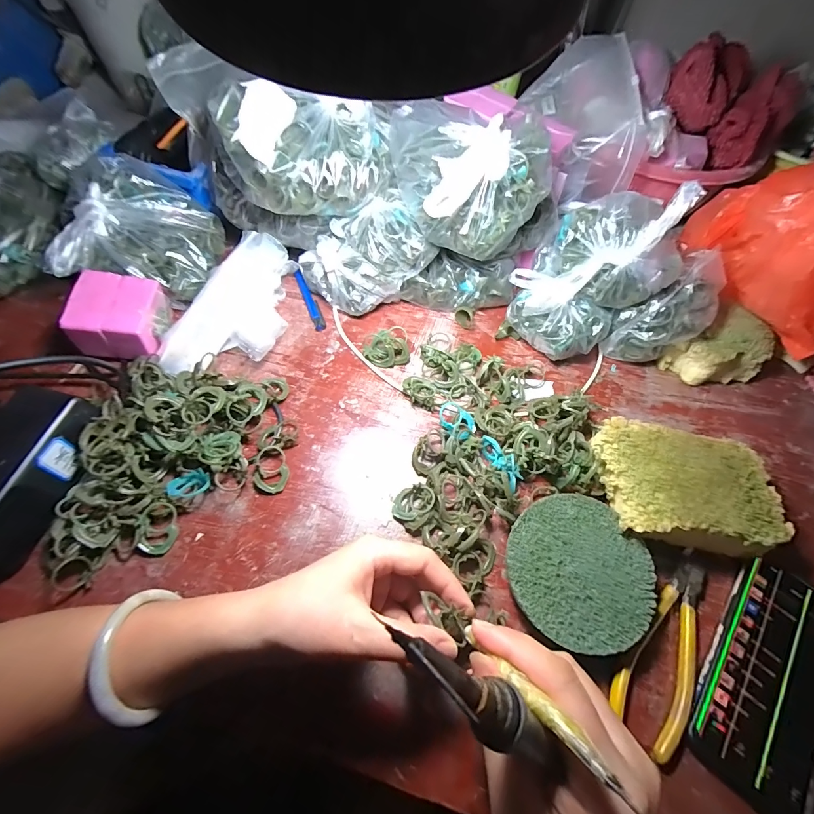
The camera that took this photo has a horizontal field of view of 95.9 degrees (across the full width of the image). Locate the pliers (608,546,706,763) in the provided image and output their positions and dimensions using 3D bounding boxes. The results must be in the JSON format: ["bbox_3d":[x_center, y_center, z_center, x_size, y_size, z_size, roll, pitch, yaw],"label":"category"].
[{"bbox_3d":[0.203,0.176,0.275,0.045,0.010,0.141,41,69,16],"label":"pliers"}]

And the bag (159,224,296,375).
[{"bbox_3d":[-0.174,-0.103,0.384,0.098,0.044,0.168,16,62,5],"label":"bag"}]

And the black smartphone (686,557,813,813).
[{"bbox_3d":[0.274,0.201,0.267,0.089,0.007,0.162,39,69,16],"label":"black smartphone"}]

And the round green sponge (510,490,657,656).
[{"bbox_3d":[0.131,0.126,0.288,0.106,0.023,0.105,1,64,-2],"label":"round green sponge"}]

